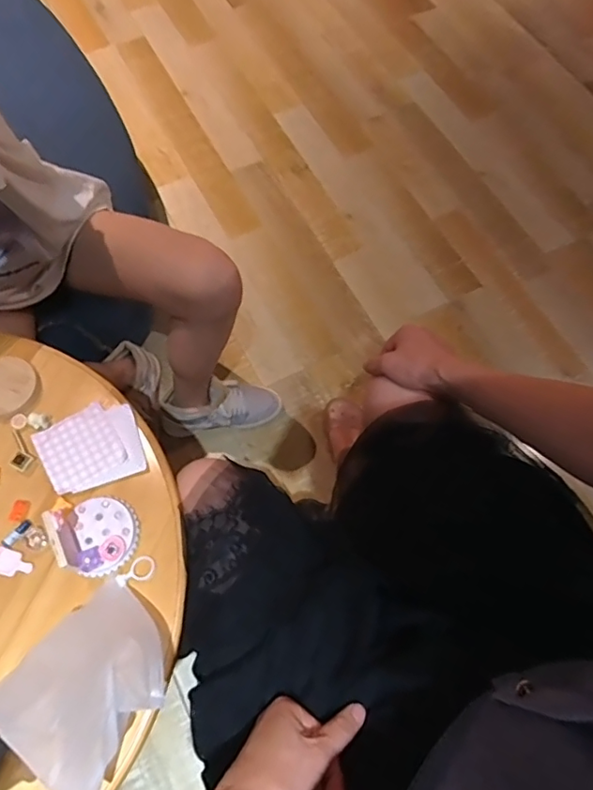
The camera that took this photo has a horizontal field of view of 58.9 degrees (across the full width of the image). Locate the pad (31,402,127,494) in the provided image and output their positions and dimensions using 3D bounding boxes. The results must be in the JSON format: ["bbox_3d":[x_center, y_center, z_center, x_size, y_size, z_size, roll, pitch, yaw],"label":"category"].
[{"bbox_3d":[-0.229,0.054,0.556,0.077,0.007,0.076,-29,71,-14],"label":"pad"}]

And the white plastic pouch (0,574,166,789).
[{"bbox_3d":[-0.174,0.251,0.451,0.128,0.070,0.137,40,72,13],"label":"white plastic pouch"}]

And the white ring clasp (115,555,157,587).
[{"bbox_3d":[-0.157,0.172,0.515,0.038,0.010,0.023,-15,68,-8],"label":"white ring clasp"}]

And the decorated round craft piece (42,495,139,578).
[{"bbox_3d":[-0.192,0.129,0.501,0.067,0.058,0.075,-20,70,-9],"label":"decorated round craft piece"}]

